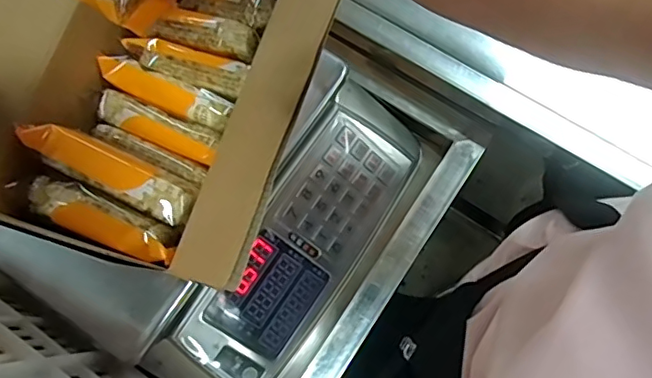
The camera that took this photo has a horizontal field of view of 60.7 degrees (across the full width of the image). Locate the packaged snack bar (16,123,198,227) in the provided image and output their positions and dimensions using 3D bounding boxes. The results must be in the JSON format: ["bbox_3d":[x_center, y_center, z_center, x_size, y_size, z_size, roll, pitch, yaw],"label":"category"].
[{"bbox_3d":[-0.139,-0.010,0.373,0.116,0.045,0.030,25,75,9],"label":"packaged snack bar"}]

